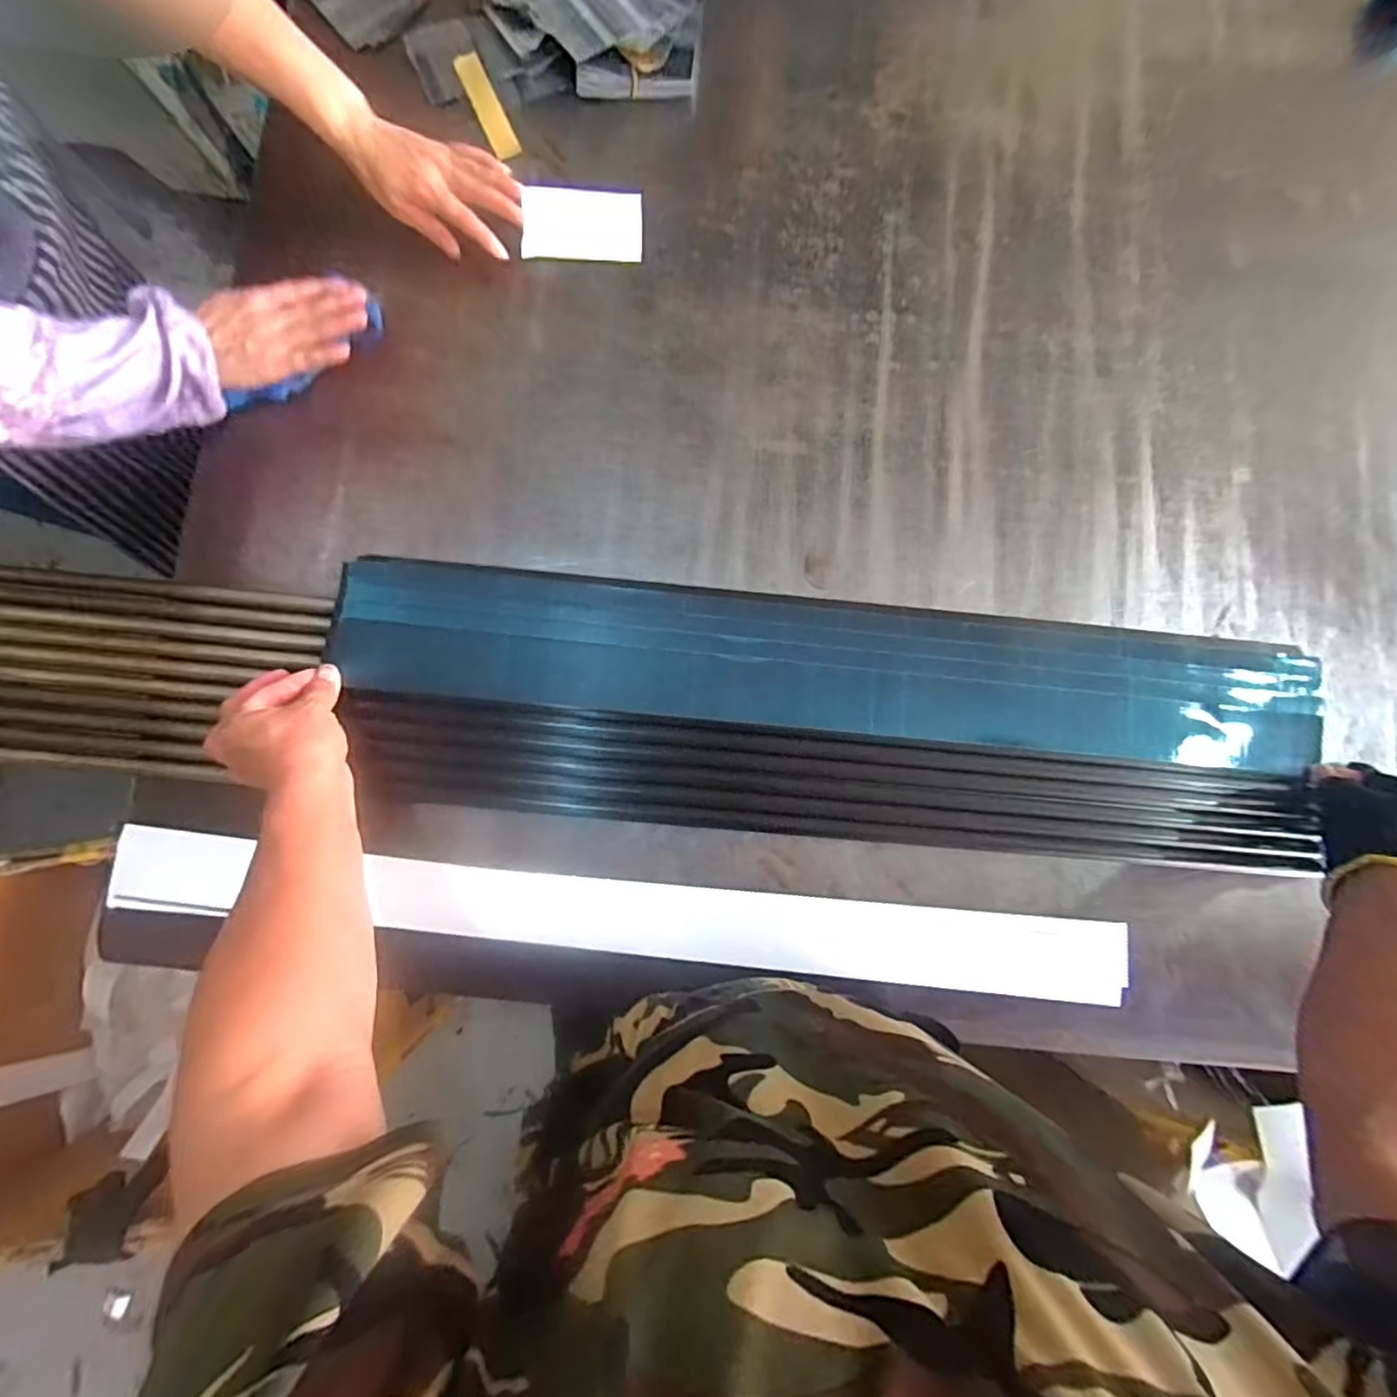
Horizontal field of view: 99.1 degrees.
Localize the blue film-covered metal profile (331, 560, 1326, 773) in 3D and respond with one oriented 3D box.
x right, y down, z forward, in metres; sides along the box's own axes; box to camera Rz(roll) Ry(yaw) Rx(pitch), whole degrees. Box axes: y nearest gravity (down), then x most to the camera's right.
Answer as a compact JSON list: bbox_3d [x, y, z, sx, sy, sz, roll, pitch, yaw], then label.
[{"bbox_3d":[0.118,-0.033,0.542,0.864,0.034,0.118,6,83,0],"label":"blue film-covered metal profile"}]

